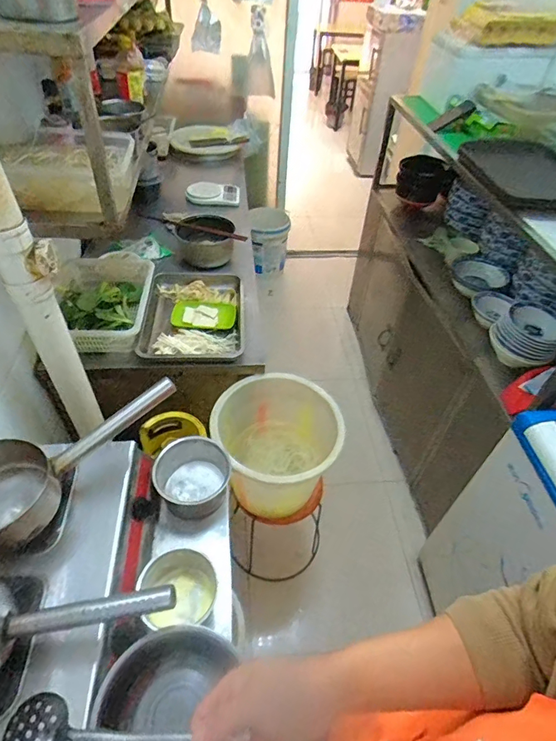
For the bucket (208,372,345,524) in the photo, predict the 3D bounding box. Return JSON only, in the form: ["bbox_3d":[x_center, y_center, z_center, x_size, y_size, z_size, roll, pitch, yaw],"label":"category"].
[{"bbox_3d":[-0.014,0.216,1.238,0.350,0.319,0.368,2,46,-2],"label":"bucket"}]

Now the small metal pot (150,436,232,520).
[{"bbox_3d":[-0.179,0.226,0.894,0.149,0.099,0.136,2,46,-2],"label":"small metal pot"}]

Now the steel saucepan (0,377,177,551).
[{"bbox_3d":[-0.385,0.142,0.750,0.176,0.138,0.393,33,53,25],"label":"steel saucepan"}]

